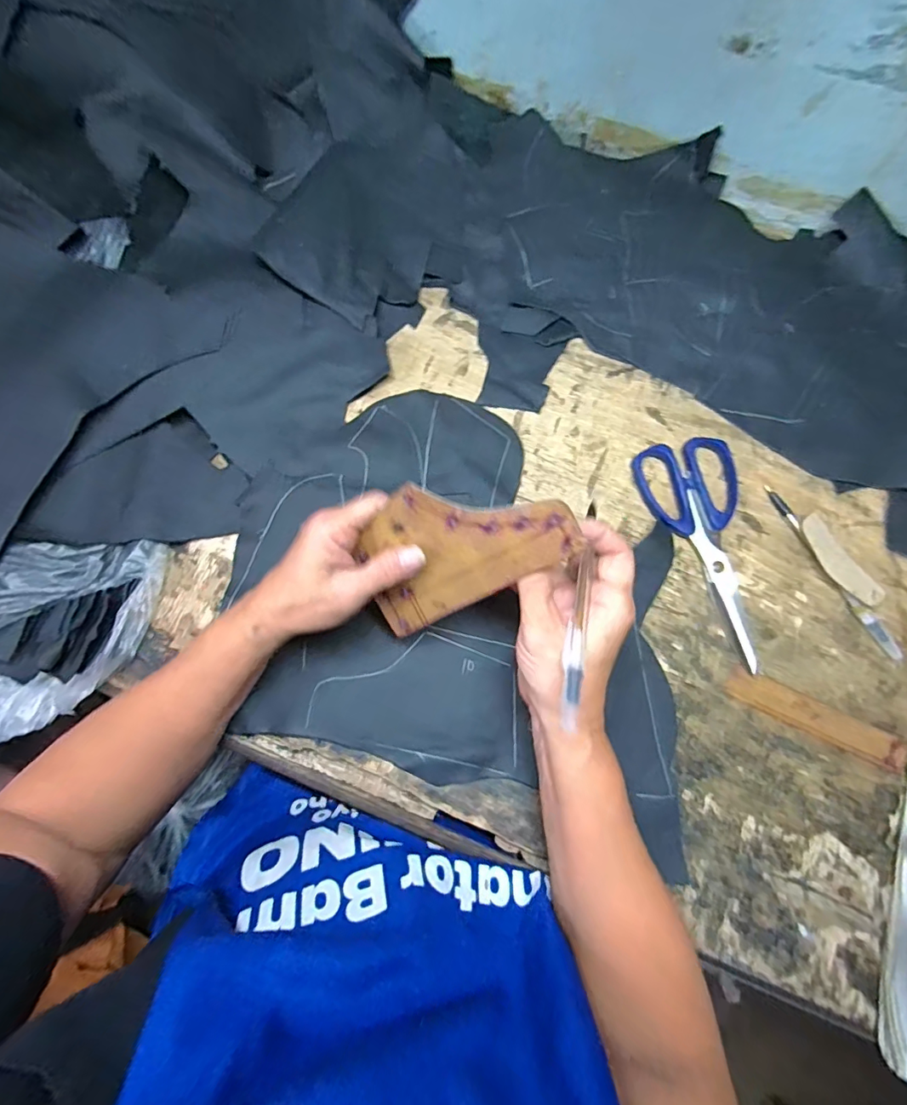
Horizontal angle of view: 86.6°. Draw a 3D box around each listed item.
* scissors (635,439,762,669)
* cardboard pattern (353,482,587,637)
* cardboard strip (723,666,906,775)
[{"bbox_3d":[0.211,-0.005,0.383,0.079,0.010,0.185,-17,78,-5],"label":"scissors"},{"bbox_3d":[-0.003,-0.004,0.284,0.141,0.004,0.081,-27,108,30],"label":"cardboard pattern"},{"bbox_3d":[0.269,0.122,0.357,0.132,0.004,0.025,25,78,4],"label":"cardboard strip"}]

